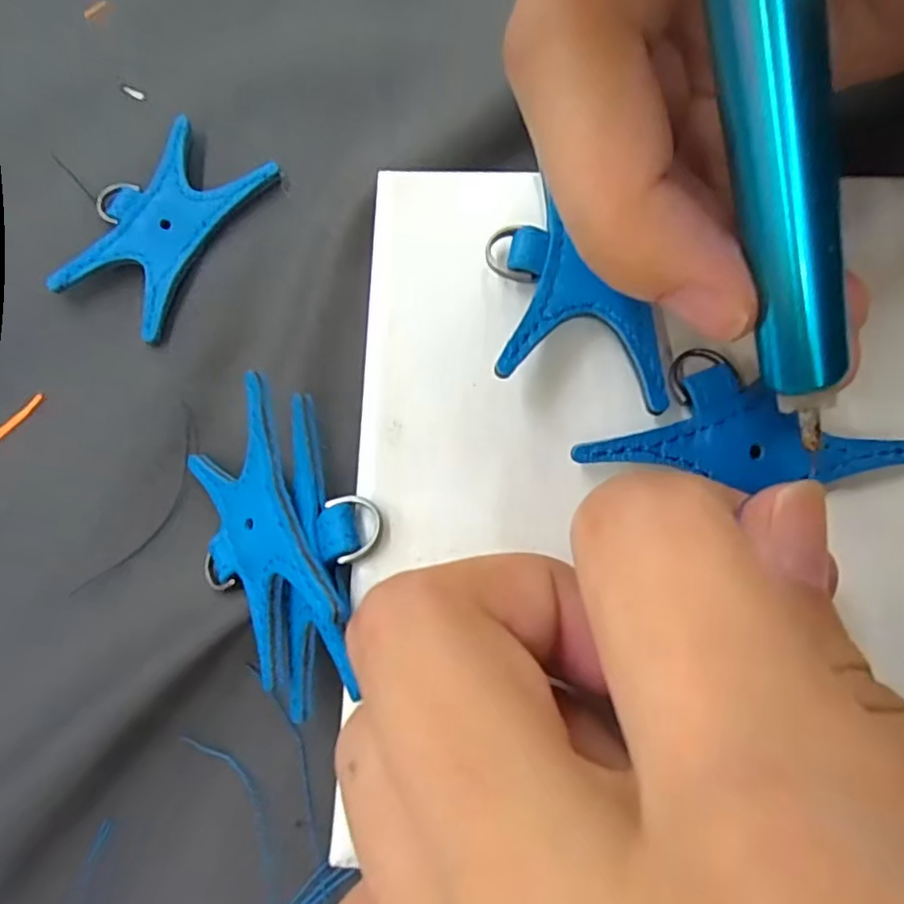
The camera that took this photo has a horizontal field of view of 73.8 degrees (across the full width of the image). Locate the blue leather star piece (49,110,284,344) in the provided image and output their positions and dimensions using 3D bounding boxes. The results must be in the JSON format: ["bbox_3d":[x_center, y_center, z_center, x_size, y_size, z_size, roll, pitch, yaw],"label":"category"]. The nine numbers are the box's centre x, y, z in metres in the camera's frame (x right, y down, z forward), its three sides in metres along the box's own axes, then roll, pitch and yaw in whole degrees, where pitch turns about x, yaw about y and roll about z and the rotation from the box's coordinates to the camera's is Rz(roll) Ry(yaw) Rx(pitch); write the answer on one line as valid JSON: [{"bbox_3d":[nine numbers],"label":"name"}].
[{"bbox_3d":[-0.067,-0.053,0.139,0.032,0.005,0.049,29,76,7],"label":"blue leather star piece"}]

